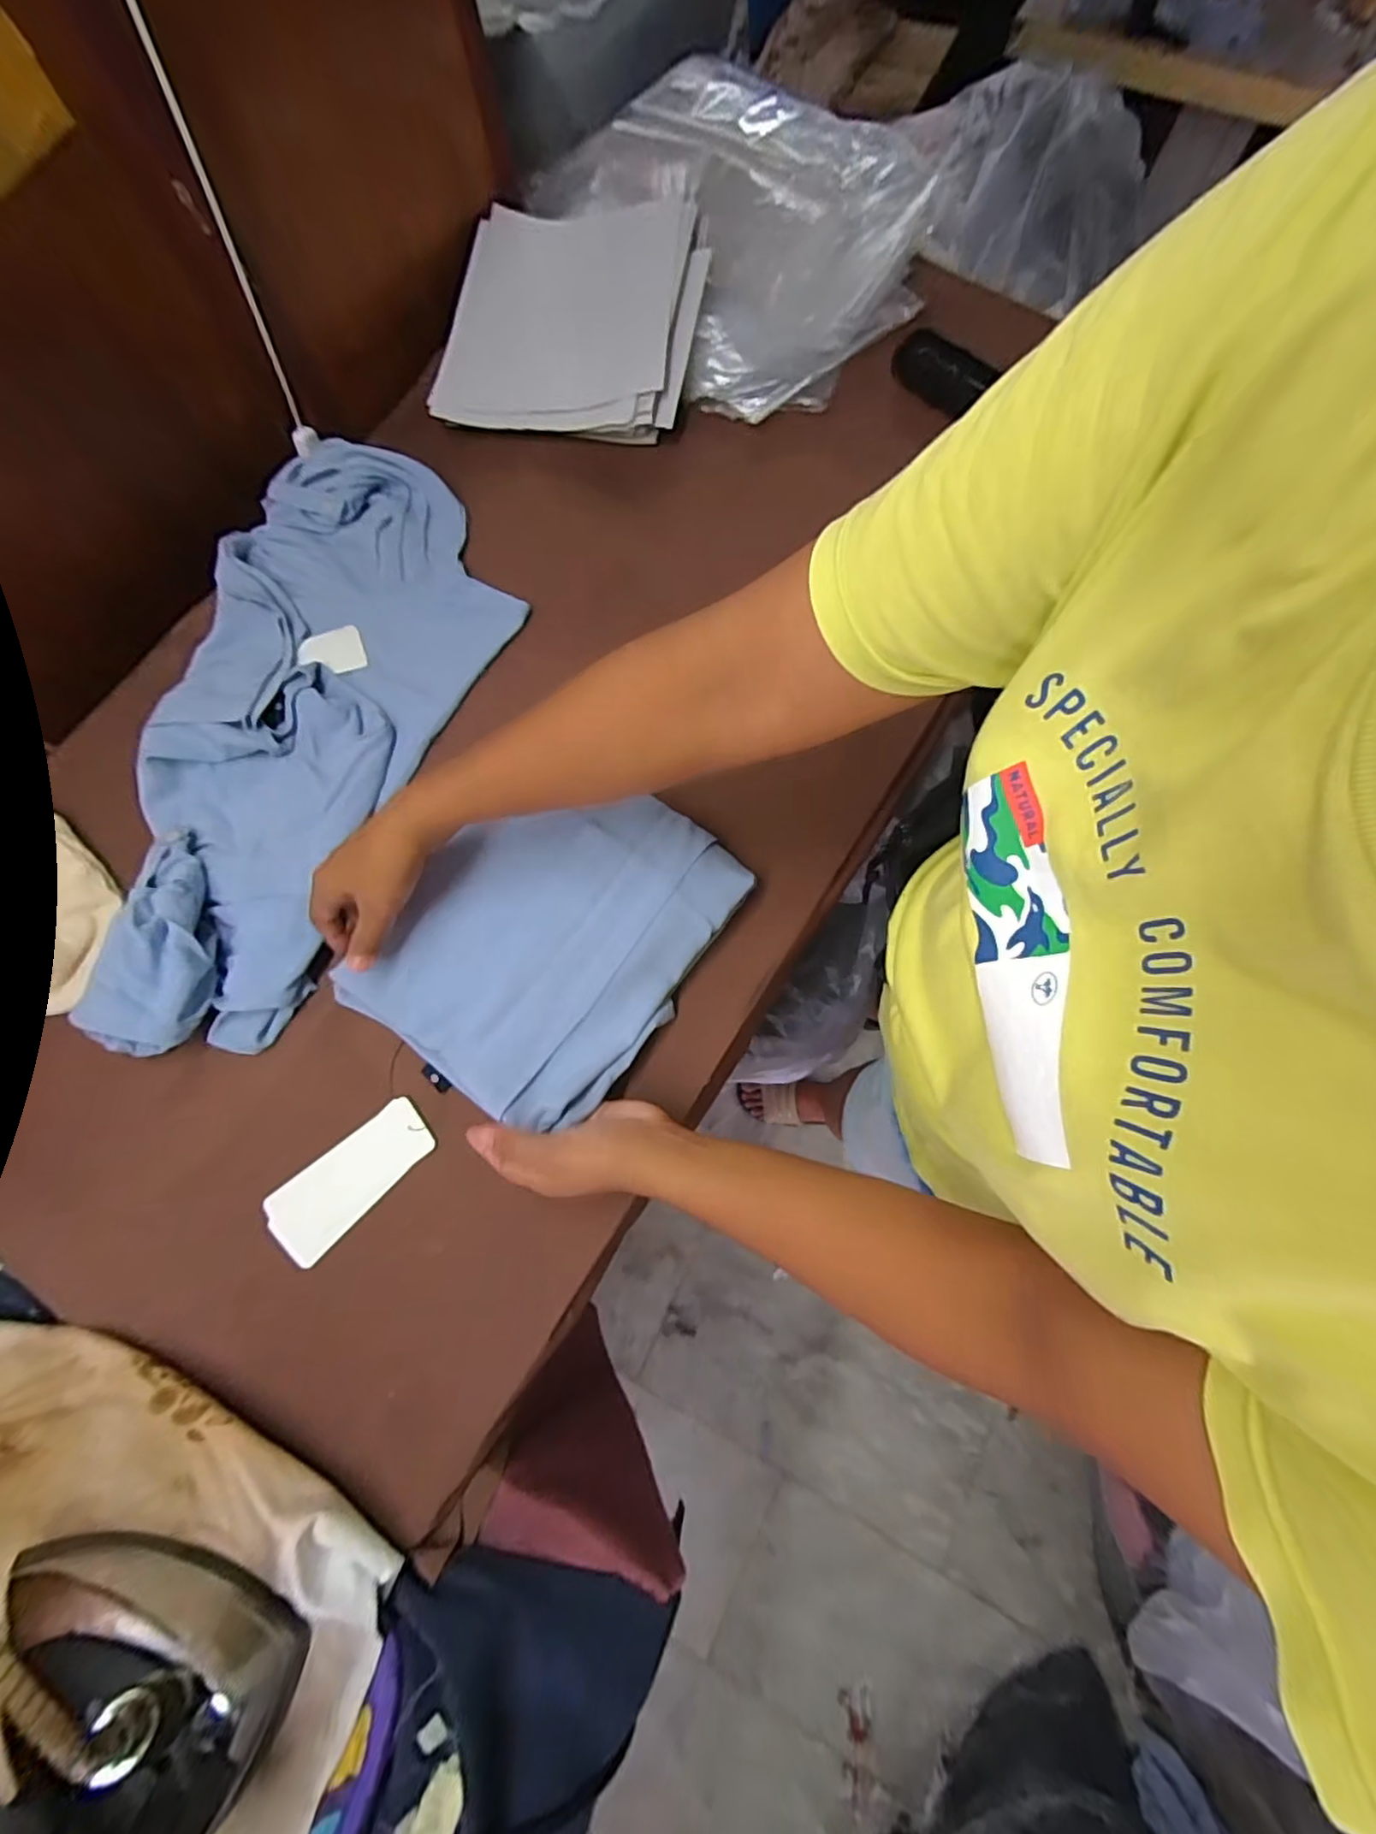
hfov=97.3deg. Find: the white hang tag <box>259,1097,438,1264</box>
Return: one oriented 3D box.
[{"bbox_3d":[-0.248,0.193,0.448,0.124,0.004,0.055,-38,78,-8],"label":"white hang tag"}]

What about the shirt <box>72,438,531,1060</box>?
[{"bbox_3d":[-0.327,-0.173,0.504,0.277,0.064,0.554,12,77,5],"label":"shirt"}]

